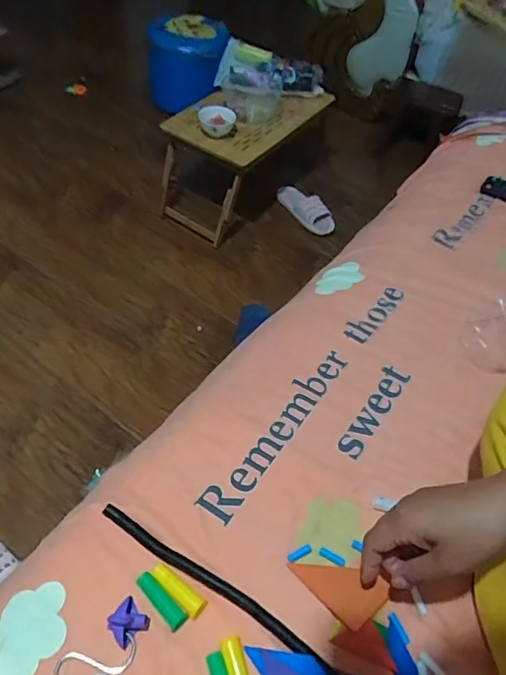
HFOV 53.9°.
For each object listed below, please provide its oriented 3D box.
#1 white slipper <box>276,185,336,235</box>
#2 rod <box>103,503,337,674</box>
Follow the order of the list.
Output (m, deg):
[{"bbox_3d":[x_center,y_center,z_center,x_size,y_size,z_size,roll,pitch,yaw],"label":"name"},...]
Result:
[{"bbox_3d":[0.170,-0.421,1.610,0.084,0.060,0.243,-24,55,-24],"label":"white slipper"},{"bbox_3d":[-0.002,0.254,0.454,0.351,0.011,0.021,29,54,20],"label":"rod"}]

